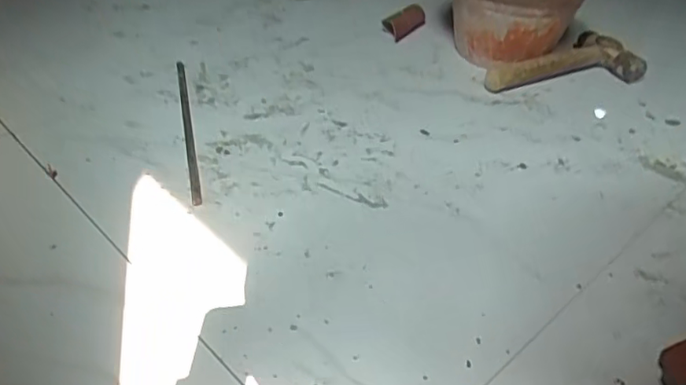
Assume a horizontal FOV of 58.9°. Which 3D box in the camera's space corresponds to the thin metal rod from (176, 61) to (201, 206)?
[{"bbox_3d":[-0.200,-0.088,0.782,0.010,0.009,0.326,-6,40,-15],"label":"thin metal rod"}]

